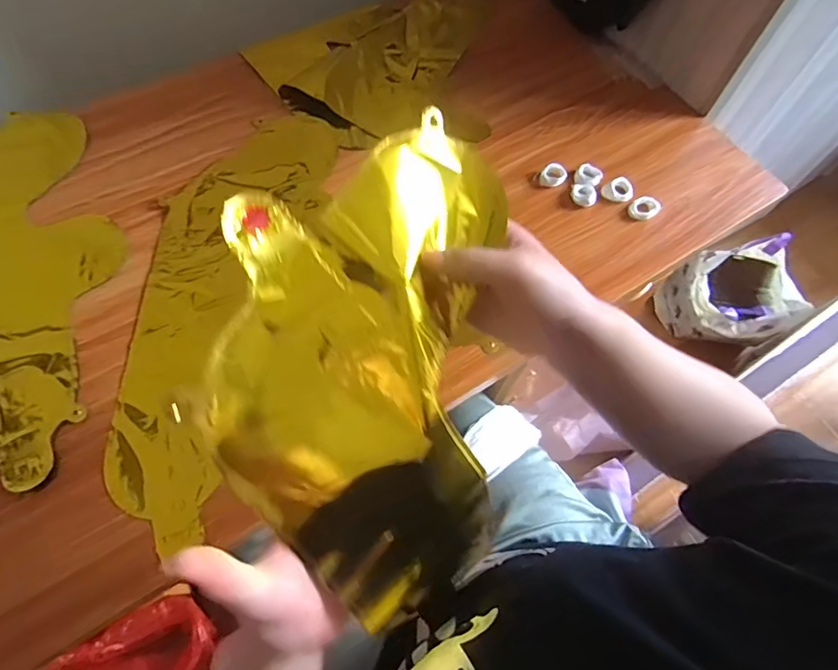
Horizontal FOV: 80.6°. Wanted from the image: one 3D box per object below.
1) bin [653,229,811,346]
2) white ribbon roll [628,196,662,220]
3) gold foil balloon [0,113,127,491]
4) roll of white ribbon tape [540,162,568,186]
[{"bbox_3d":[0.793,-0.093,1.270,0.207,0.255,0.263,-24,68,-14],"label":"bin"},{"bbox_3d":[0.259,-0.145,0.569,0.030,0.015,0.029,1,64,-3],"label":"white ribbon roll"},{"bbox_3d":[-0.403,-0.060,0.496,0.194,0.010,0.416,-25,68,-15],"label":"gold foil balloon"},{"bbox_3d":[0.159,-0.187,0.585,0.029,0.021,0.025,22,65,7],"label":"roll of white ribbon tape"}]

